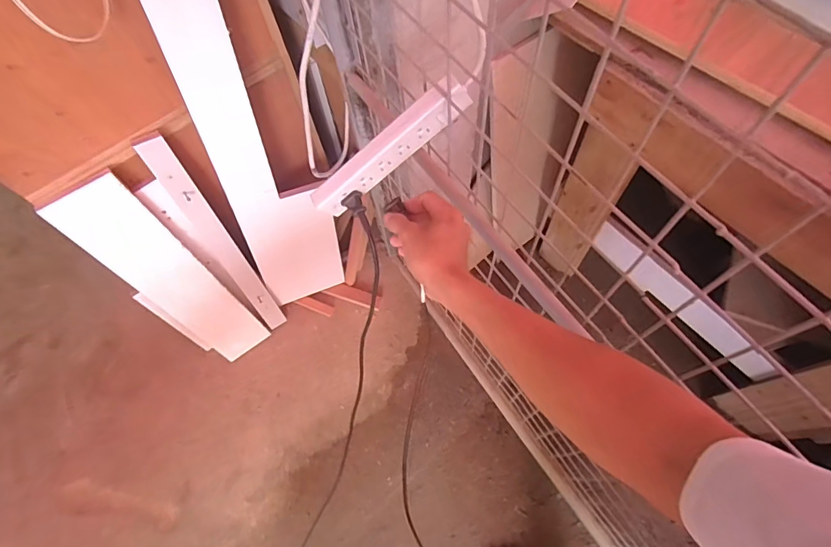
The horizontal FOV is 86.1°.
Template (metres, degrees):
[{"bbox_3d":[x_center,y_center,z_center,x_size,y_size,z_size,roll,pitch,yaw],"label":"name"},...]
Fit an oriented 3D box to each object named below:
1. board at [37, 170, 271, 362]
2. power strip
[{"bbox_3d":[-0.544,0.031,1.036,0.137,0.629,0.028,-38,56,-13],"label":"board"},{"bbox_3d":[-0.032,-0.150,0.554,0.228,0.048,0.029,-35,68,19],"label":"power strip"}]

